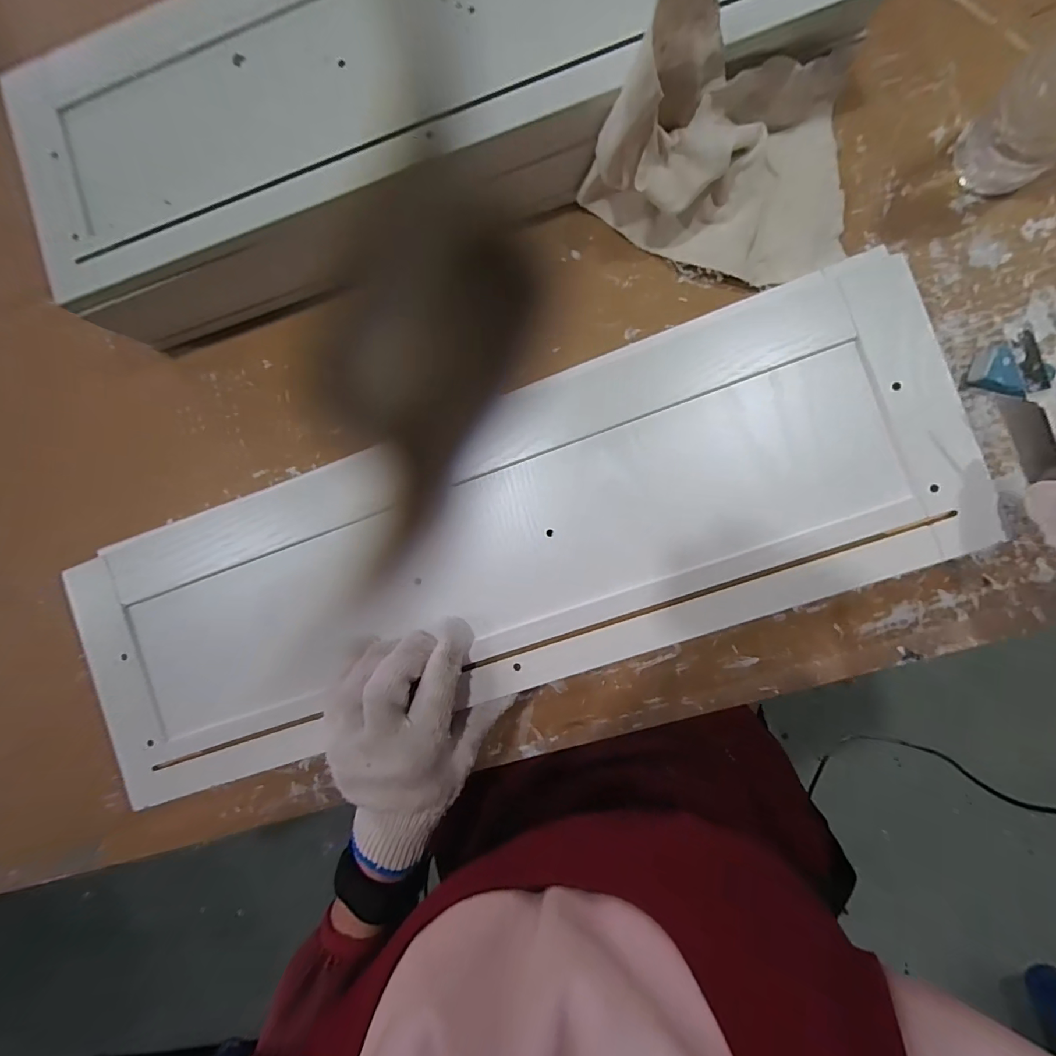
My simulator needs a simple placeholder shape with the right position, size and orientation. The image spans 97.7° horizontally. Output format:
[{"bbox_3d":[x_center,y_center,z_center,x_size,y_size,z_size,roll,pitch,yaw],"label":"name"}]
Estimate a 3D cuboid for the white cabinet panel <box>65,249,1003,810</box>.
[{"bbox_3d":[-0.026,0.017,0.304,0.569,0.021,0.184,-18,89,6],"label":"white cabinet panel"}]

